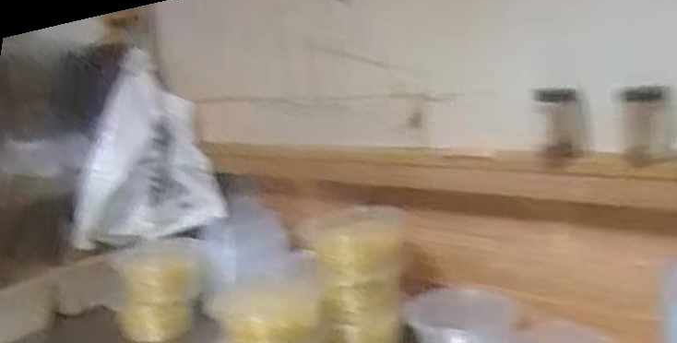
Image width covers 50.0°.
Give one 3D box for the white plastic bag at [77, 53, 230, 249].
[{"bbox_3d":[-0.418,-0.043,1.509,0.284,0.349,0.163,-11,13,-22],"label":"white plastic bag"}]

